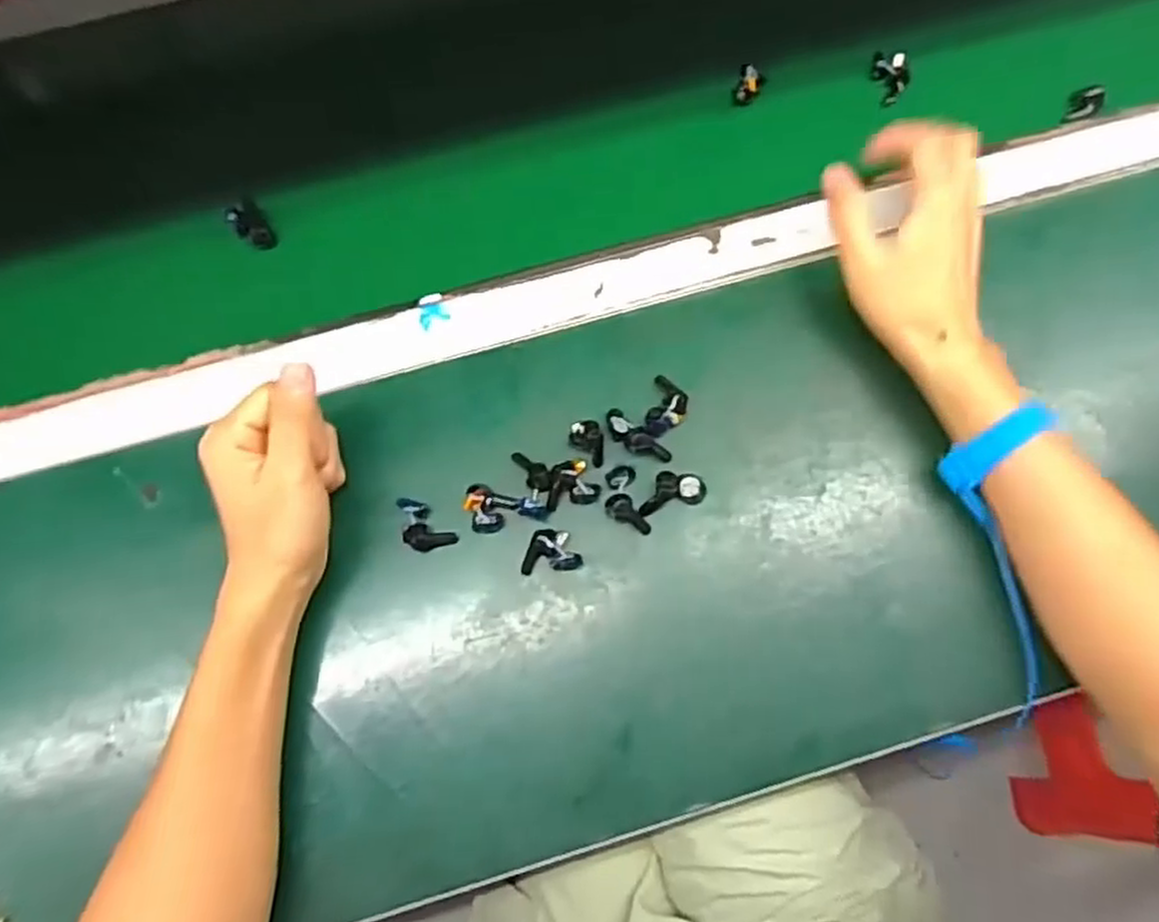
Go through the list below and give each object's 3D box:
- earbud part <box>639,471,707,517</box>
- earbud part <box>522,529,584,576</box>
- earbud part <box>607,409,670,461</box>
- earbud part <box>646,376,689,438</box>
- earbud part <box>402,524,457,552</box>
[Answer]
[{"bbox_3d":[0.056,0.018,0.456,0.041,0.014,0.020,-13,74,-3],"label":"earbud part"},{"bbox_3d":[-0.017,0.053,0.447,0.035,0.016,0.024,-4,74,0],"label":"earbud part"},{"bbox_3d":[0.035,-0.014,0.464,0.046,0.008,0.016,36,77,11],"label":"earbud part"},{"bbox_3d":[0.055,-0.035,0.469,0.023,0.014,0.042,13,74,5],"label":"earbud part"},{"bbox_3d":[-0.090,0.047,0.454,0.035,0.009,0.015,12,69,-37],"label":"earbud part"}]

